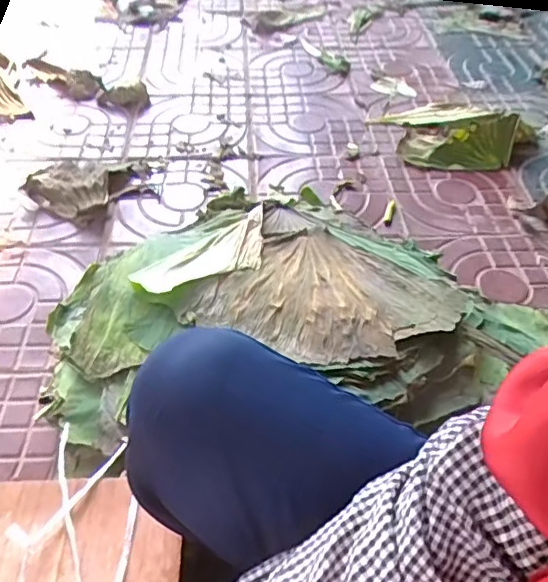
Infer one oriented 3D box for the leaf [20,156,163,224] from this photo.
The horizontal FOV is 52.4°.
[{"bbox_3d":[-0.395,-0.235,1.223,0.278,0.032,0.211,-3,47,-6],"label":"leaf"}]

